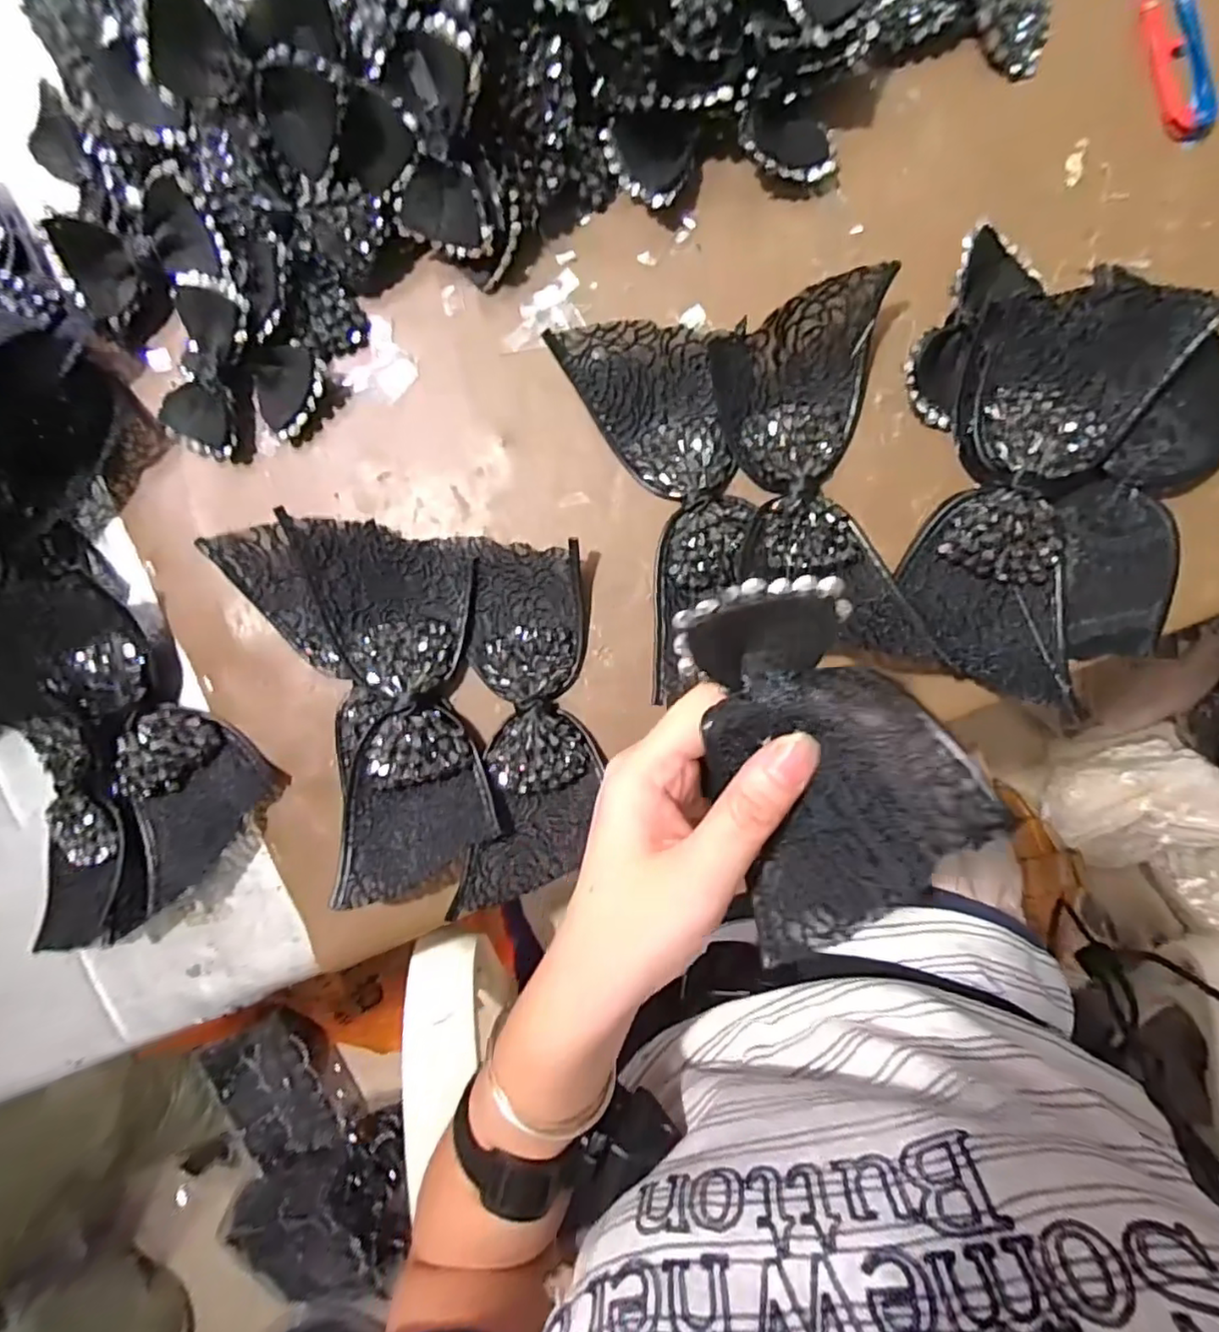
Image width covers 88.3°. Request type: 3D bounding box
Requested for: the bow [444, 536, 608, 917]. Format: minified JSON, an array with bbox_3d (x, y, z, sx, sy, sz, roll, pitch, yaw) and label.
[{"bbox_3d":[-0.041,0.029,0.350,0.080,0.034,0.196,-1,91,5],"label":"bow"}]

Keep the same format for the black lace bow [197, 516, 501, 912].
[{"bbox_3d":[-0.138,0.025,0.353,0.134,0.033,0.210,-7,91,5],"label":"black lace bow"}]

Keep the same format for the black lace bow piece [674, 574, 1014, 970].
[{"bbox_3d":[0.070,0.031,0.203,0.073,0.039,0.123,-20,90,5],"label":"black lace bow piece"}]

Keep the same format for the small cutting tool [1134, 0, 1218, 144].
[{"bbox_3d":[0.290,-0.329,0.323,0.029,0.005,0.112,-12,90,5],"label":"small cutting tool"}]

